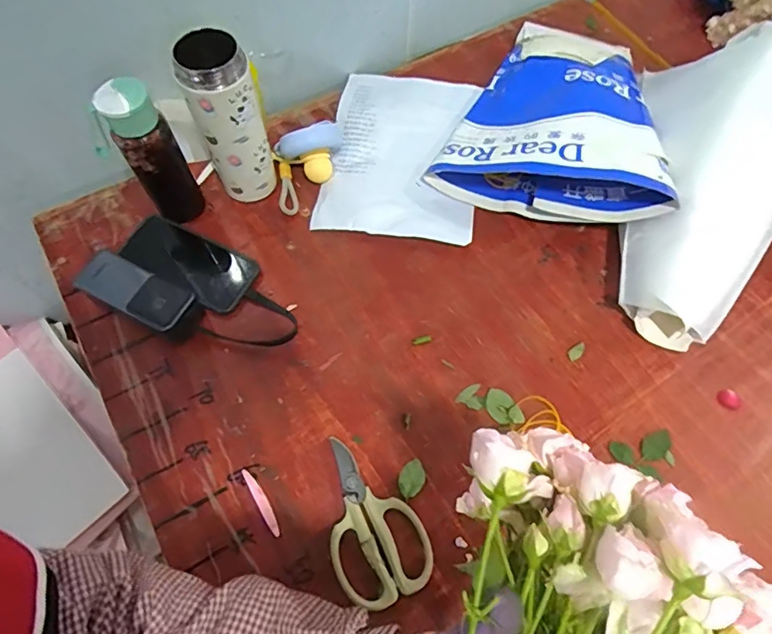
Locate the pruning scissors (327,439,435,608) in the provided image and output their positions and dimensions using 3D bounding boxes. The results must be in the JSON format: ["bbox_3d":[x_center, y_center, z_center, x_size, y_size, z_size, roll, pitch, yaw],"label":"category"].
[{"bbox_3d":[-0.022,0.197,0.499,0.089,0.014,0.157,-27,68,-13],"label":"pruning scissors"}]

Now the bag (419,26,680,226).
[{"bbox_3d":[0.239,-0.282,0.690,0.269,0.091,0.321,17,65,6],"label":"bag"}]

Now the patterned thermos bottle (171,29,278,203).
[{"bbox_3d":[-0.178,-0.219,0.587,0.074,0.194,0.065,-14,66,-8],"label":"patterned thermos bottle"}]

